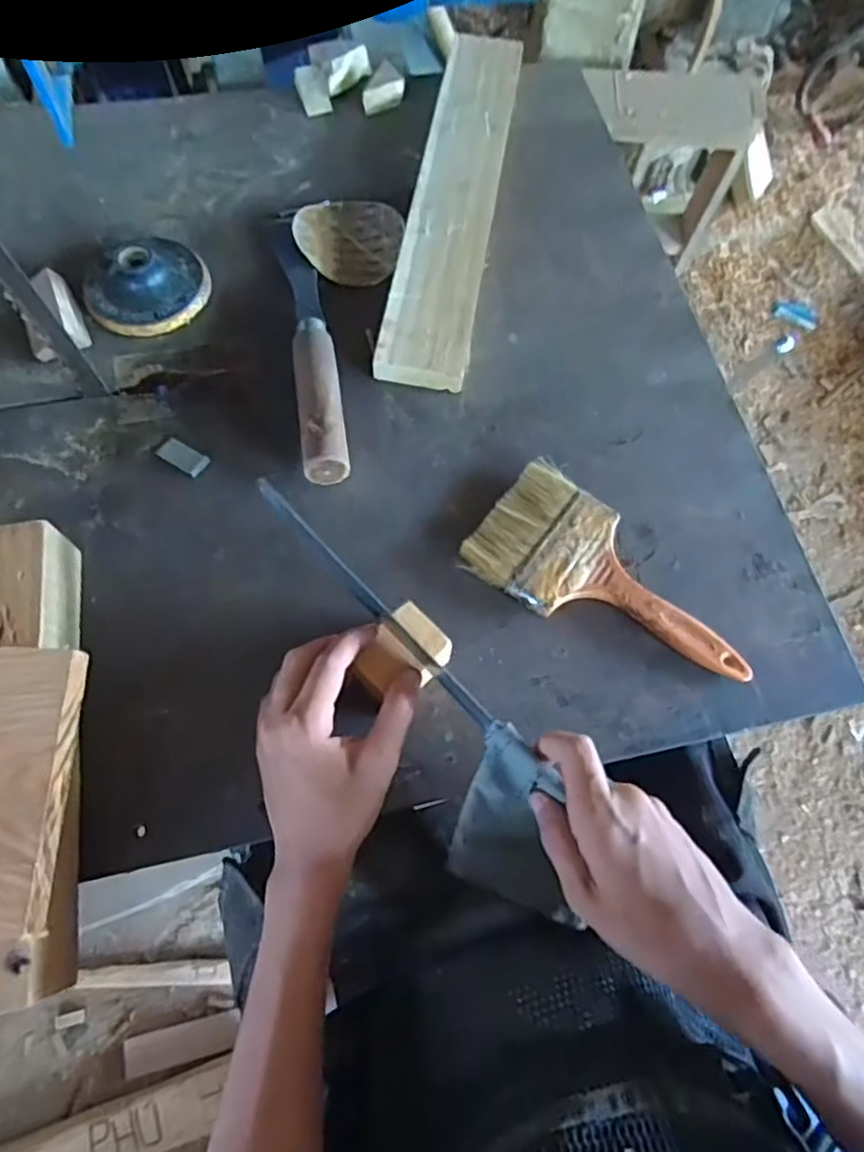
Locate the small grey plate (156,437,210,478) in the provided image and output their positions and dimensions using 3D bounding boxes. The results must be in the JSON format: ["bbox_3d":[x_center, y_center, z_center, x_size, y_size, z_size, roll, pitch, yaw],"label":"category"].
[{"bbox_3d":[-0.173,-0.084,0.450,0.037,0.004,0.017,32,70,10],"label":"small grey plate"}]

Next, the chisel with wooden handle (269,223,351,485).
[{"bbox_3d":[-0.091,-0.179,0.477,0.031,0.032,0.249,-10,69,-6],"label":"chisel with wooden handle"}]

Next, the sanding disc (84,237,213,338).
[{"bbox_3d":[-0.219,-0.226,0.489,0.085,0.028,0.089,1,68,-2],"label":"sanding disc"}]

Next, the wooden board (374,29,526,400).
[{"bbox_3d":[0.021,-0.321,0.542,0.065,0.029,0.393,9,68,2],"label":"wooden board"}]

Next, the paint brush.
[{"bbox_3d":[0.117,0.006,0.420,0.185,0.013,0.091,36,71,12],"label":"paint brush"}]

